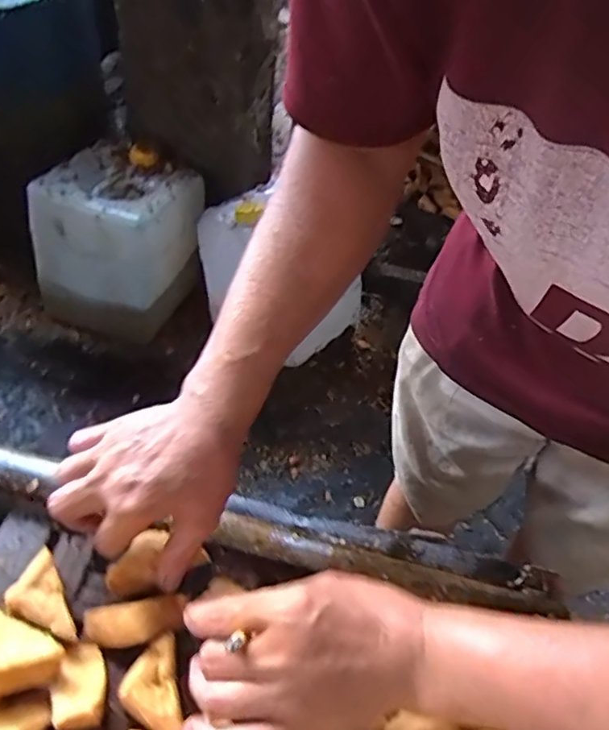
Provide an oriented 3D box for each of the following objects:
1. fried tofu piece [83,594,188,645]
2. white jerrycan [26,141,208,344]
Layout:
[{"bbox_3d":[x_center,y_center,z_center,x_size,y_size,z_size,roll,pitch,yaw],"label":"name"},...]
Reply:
[{"bbox_3d":[-0.125,0.185,0.418,0.071,0.021,0.031,-11,51,4],"label":"fried tofu piece"},{"bbox_3d":[-0.352,-0.247,1.150,0.221,0.284,0.281,21,51,11],"label":"white jerrycan"}]

